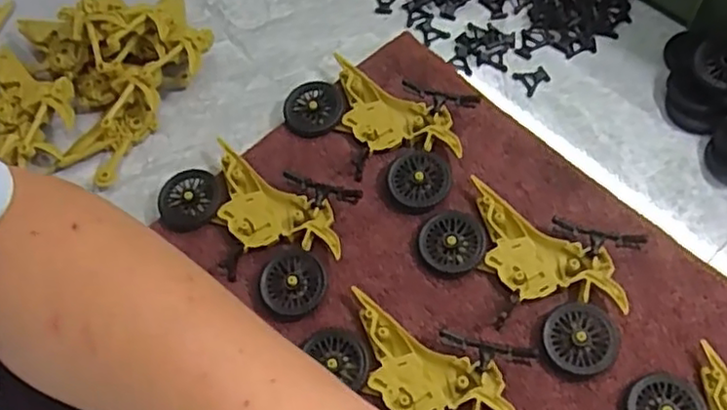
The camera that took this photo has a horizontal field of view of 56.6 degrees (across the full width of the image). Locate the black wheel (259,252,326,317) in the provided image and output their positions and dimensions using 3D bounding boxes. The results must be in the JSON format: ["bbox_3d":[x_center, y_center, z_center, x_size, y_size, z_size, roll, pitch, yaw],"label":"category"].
[{"bbox_3d":[-0.039,0.043,0.368,0.035,0.010,0.035,0,61,1],"label":"black wheel"}]

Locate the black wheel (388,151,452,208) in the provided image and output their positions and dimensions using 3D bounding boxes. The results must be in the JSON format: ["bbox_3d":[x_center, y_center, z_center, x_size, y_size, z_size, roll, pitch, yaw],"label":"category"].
[{"bbox_3d":[0.033,-0.015,0.398,0.036,0.007,0.036,0,61,1],"label":"black wheel"}]

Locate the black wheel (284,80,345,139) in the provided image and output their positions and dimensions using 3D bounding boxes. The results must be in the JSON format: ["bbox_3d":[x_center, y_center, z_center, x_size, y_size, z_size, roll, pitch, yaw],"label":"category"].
[{"bbox_3d":[-0.031,-0.059,0.429,0.037,0.012,0.038,0,61,1],"label":"black wheel"}]

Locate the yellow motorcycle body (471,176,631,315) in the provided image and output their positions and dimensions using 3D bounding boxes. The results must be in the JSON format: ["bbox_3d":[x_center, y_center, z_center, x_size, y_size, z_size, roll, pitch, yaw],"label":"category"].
[{"bbox_3d":[0.096,0.030,0.370,0.097,0.012,0.044,31,66,17],"label":"yellow motorcycle body"}]

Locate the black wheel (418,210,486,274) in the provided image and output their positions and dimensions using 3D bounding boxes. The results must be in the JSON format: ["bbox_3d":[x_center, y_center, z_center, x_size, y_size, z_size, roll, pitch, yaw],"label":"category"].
[{"bbox_3d":[0.050,0.021,0.380,0.036,0.007,0.035,0,61,1],"label":"black wheel"}]

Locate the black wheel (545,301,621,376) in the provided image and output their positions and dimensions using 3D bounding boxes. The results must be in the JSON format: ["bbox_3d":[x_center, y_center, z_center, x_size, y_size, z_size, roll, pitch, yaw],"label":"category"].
[{"bbox_3d":[0.113,0.069,0.350,0.035,0.008,0.038,0,61,1],"label":"black wheel"}]

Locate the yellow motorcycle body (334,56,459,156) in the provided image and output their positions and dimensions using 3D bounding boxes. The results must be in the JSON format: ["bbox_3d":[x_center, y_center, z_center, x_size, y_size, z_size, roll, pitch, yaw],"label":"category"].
[{"bbox_3d":[0.014,-0.055,0.419,0.102,0.012,0.046,30,65,16],"label":"yellow motorcycle body"}]

